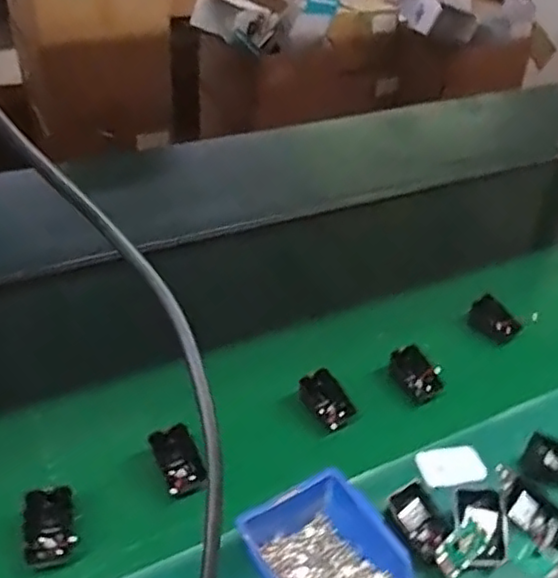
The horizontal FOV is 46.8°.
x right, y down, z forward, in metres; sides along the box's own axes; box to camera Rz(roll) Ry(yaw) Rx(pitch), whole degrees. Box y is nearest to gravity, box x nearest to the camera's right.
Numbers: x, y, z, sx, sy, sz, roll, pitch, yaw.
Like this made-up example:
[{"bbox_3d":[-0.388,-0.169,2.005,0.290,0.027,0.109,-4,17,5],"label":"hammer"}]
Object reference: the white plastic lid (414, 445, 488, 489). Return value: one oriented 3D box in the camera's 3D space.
[{"bbox_3d":[0.186,0.191,0.691,0.075,0.011,0.044,-9,38,-18],"label":"white plastic lid"}]

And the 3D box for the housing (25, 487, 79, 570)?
[{"bbox_3d":[-0.210,0.222,0.593,0.048,0.039,0.066,-7,38,-16],"label":"housing"}]

